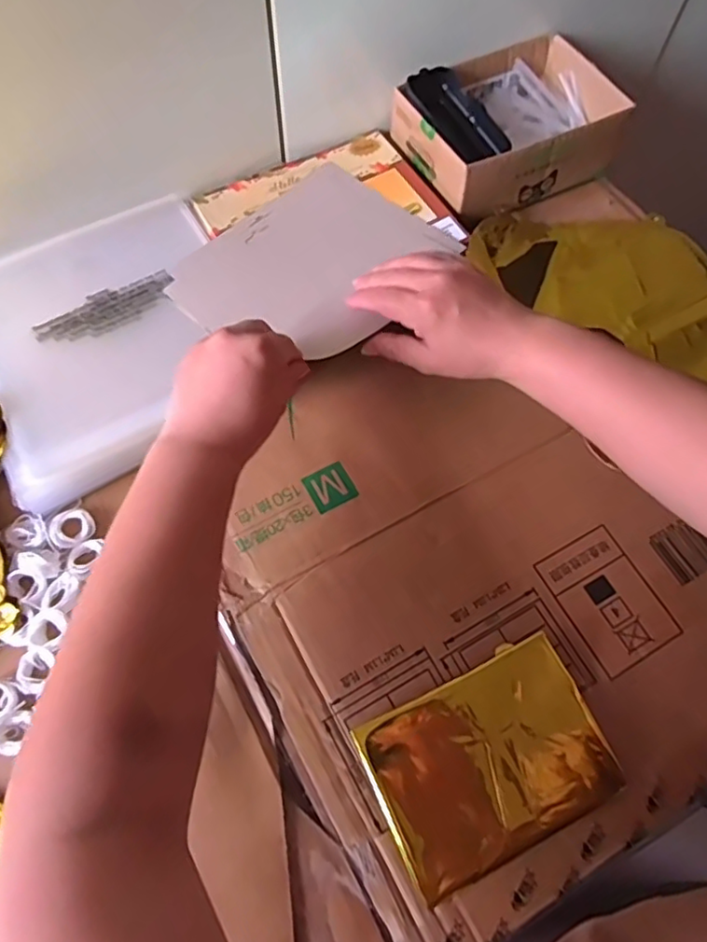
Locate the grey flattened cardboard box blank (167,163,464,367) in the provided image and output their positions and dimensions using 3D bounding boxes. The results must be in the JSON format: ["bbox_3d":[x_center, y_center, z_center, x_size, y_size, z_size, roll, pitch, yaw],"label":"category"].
[{"bbox_3d":[-0.031,-0.178,0.512,0.172,0.030,0.204,39,71,14],"label":"grey flattened cardboard box blank"}]

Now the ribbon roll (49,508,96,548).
[{"bbox_3d":[-0.201,0.039,0.436,0.029,0.005,0.028,1,67,-2],"label":"ribbon roll"}]

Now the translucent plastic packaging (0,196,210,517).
[{"bbox_3d":[-0.195,-0.112,0.483,0.210,0.019,0.229,-29,71,-13],"label":"translucent plastic packaging"}]

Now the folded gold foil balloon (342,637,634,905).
[{"bbox_3d":[0.085,0.181,0.384,0.141,0.014,0.103,-24,70,-12],"label":"folded gold foil balloon"}]

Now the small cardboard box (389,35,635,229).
[{"bbox_3d":[0.147,-0.327,0.584,0.191,0.063,0.145,-27,70,-13],"label":"small cardboard box"}]

